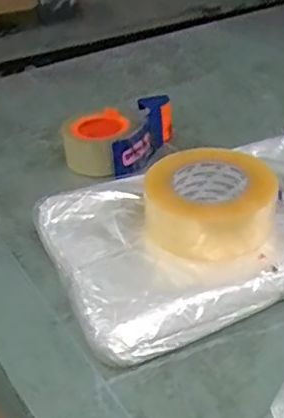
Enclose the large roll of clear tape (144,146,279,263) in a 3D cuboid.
[{"bbox_3d":[0.069,-0.016,0.589,0.132,0.058,0.140,-1,36,4],"label":"large roll of clear tape"}]

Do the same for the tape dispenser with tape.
[{"bbox_3d":[-0.035,-0.104,0.784,0.113,0.062,0.154,13,37,24],"label":"tape dispenser with tape"}]

